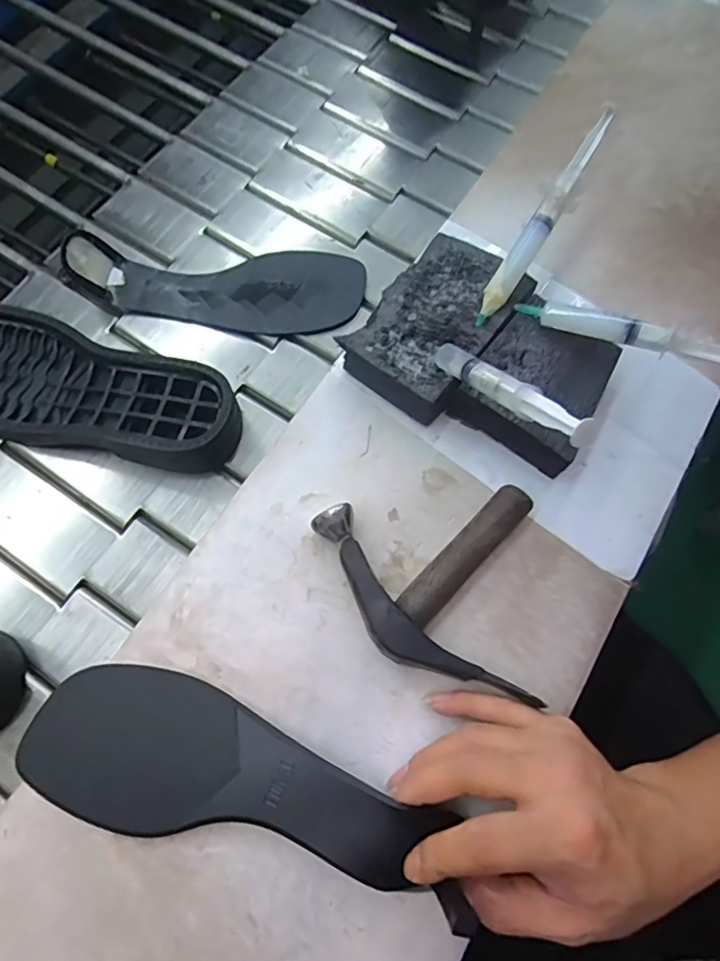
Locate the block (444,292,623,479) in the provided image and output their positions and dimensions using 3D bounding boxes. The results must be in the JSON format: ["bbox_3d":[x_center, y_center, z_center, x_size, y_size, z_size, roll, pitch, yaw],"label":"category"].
[{"bbox_3d":[0.123,-0.063,0.390,0.089,0.039,0.102,36,74,11],"label":"block"}]

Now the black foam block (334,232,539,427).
[{"bbox_3d":[0.056,-0.111,0.409,0.083,0.036,0.127,37,74,12],"label":"black foam block"}]

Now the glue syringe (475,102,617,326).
[{"bbox_3d":[0.129,-0.182,0.388,0.020,0.021,0.172,32,92,11],"label":"glue syringe"}]

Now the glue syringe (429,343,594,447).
[{"bbox_3d":[0.081,-0.056,0.334,0.015,0.017,0.132,-30,41,-12],"label":"glue syringe"}]

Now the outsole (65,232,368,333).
[{"bbox_3d":[-0.118,-0.173,0.479,0.244,0.042,0.083,2,69,-1],"label":"outsole"}]

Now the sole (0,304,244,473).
[{"bbox_3d":[-0.224,-0.070,0.440,0.260,0.042,0.094,20,70,6],"label":"sole"}]

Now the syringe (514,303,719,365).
[{"bbox_3d":[0.184,-0.092,0.366,0.164,0.020,0.013,21,70,20],"label":"syringe"}]

